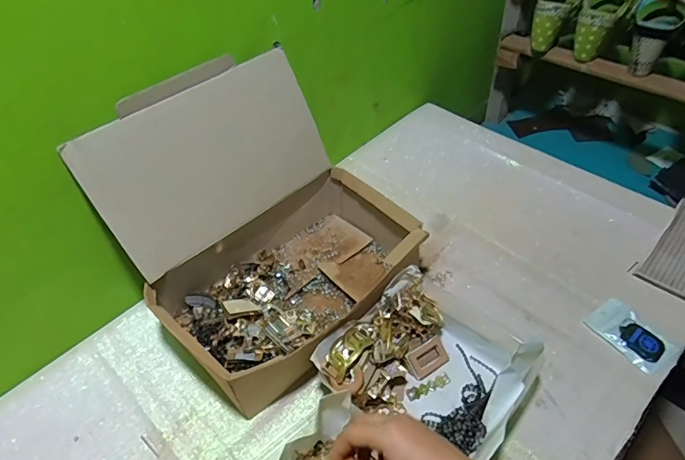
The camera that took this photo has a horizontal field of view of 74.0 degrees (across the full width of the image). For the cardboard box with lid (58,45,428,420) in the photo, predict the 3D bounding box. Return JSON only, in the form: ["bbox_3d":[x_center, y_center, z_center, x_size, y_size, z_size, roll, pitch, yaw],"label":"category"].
[{"bbox_3d":[-0.094,-0.008,0.591,0.301,0.287,0.322,35,59,30],"label":"cardboard box with lid"}]

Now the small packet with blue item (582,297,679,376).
[{"bbox_3d":[0.385,0.138,0.607,0.064,0.013,0.097,-28,52,-19],"label":"small packet with blue item"}]

